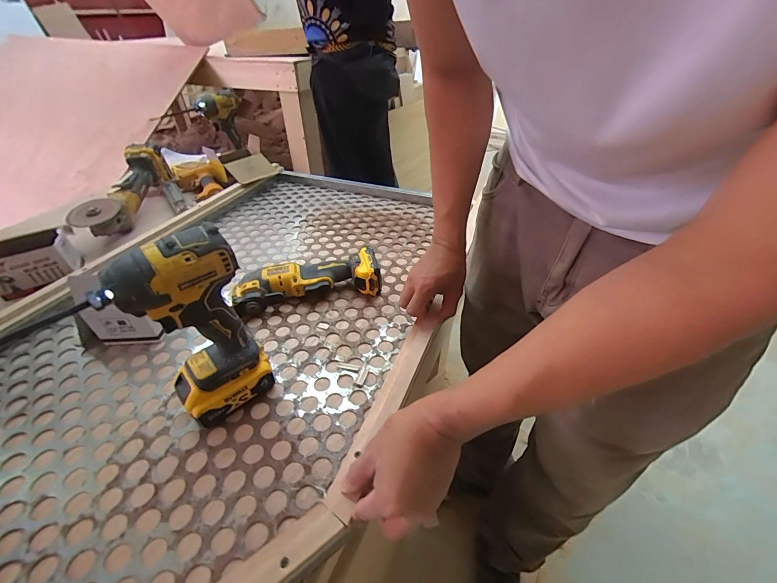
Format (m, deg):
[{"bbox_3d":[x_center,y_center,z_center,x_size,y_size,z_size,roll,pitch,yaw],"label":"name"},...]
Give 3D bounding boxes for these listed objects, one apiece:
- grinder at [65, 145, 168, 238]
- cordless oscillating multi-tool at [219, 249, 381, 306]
[{"bbox_3d":[-0.703,-0.267,0.891,0.094,0.122,0.352,-6,41,-5],"label":"grinder"},{"bbox_3d":[-0.150,-0.017,0.633,0.262,0.064,0.078,-9,42,-9],"label":"cordless oscillating multi-tool"}]

